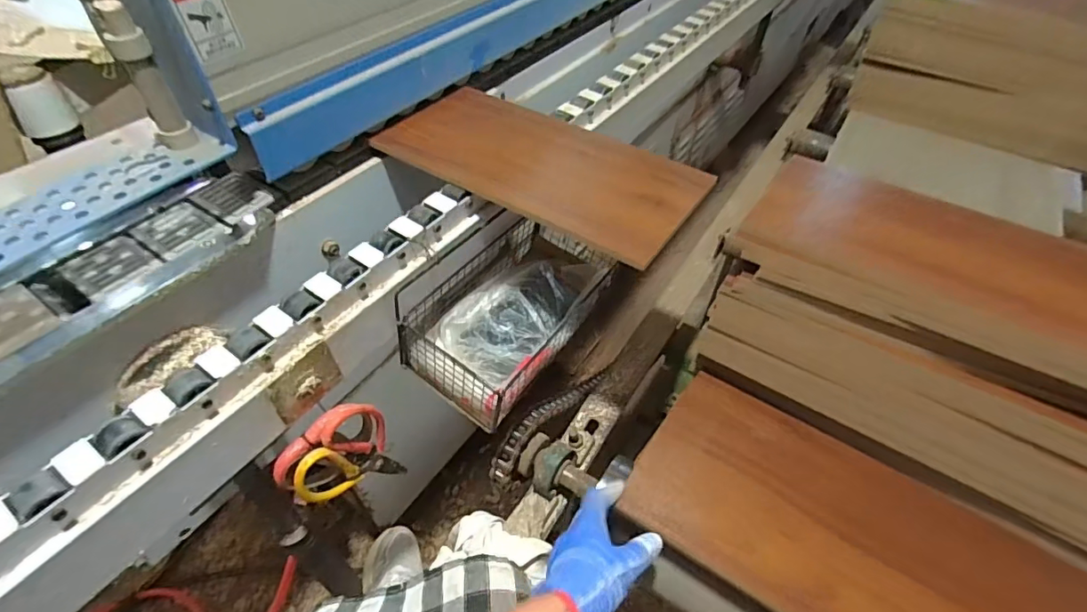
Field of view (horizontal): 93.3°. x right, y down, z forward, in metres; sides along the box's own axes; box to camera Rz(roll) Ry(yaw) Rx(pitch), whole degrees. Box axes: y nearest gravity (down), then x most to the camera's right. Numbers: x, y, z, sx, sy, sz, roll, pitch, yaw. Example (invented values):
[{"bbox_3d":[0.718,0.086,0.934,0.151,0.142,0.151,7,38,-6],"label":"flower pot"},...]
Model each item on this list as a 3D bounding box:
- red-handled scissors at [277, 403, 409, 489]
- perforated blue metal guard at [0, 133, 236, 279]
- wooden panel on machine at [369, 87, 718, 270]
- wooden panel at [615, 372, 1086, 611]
[{"bbox_3d":[-0.194,0.155,0.547,0.021,0.181,0.095,35,80,25],"label":"red-handled scissors"},{"bbox_3d":[-0.378,-0.090,0.423,0.081,0.011,0.219,29,54,21],"label":"perforated blue metal guard"},{"bbox_3d":[-0.007,-0.157,0.558,0.345,0.014,0.155,27,59,23],"label":"wooden panel on machine"},{"bbox_3d":[0.322,0.234,0.486,0.455,0.022,0.218,28,46,21],"label":"wooden panel"}]

